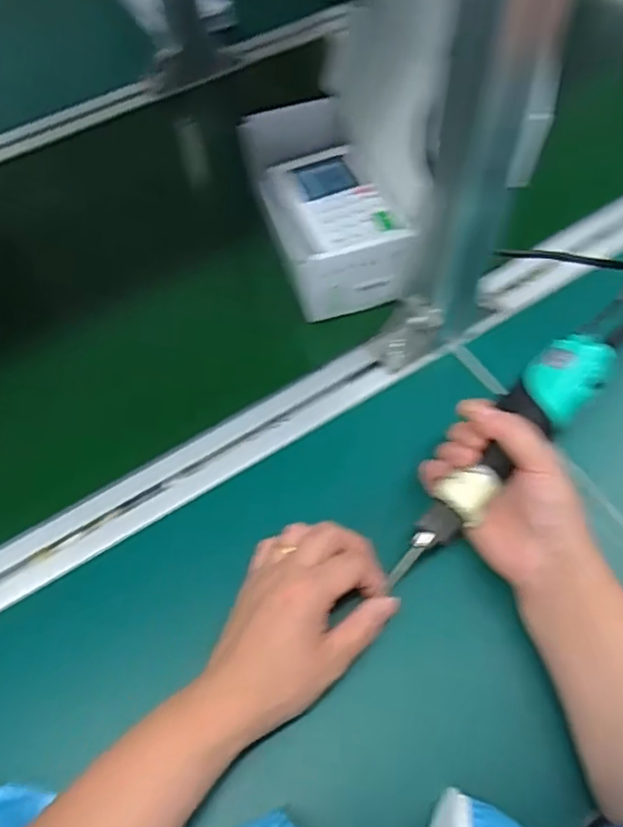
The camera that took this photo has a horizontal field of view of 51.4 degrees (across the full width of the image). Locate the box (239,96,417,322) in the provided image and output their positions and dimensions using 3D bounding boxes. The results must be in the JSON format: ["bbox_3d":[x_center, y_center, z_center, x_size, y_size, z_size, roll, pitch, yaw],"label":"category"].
[{"bbox_3d":[0.008,-0.173,0.553,0.095,0.074,0.186,-18,61,-6],"label":"box"}]

